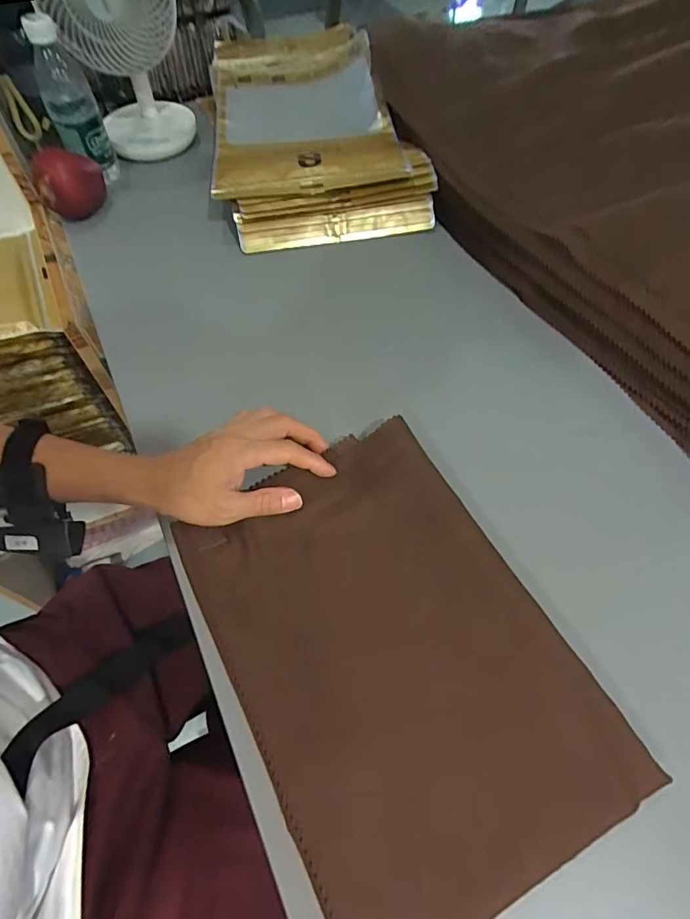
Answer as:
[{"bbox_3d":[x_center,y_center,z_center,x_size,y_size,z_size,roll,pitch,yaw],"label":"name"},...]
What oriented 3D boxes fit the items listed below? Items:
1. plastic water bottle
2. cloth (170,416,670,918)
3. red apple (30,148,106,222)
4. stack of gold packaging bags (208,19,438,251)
[{"bbox_3d":[-0.345,-0.445,0.619,0.060,0.172,0.058,-24,61,-14],"label":"plastic water bottle"},{"bbox_3d":[0.030,0.129,0.350,0.217,0.027,0.315,-26,62,-15],"label":"cloth"},{"bbox_3d":[-0.349,-0.348,0.629,0.082,0.073,0.066,-24,61,-14],"label":"red apple"},{"bbox_3d":[-0.060,-0.496,0.732,0.264,0.076,0.511,-9,59,-5],"label":"stack of gold packaging bags"}]

